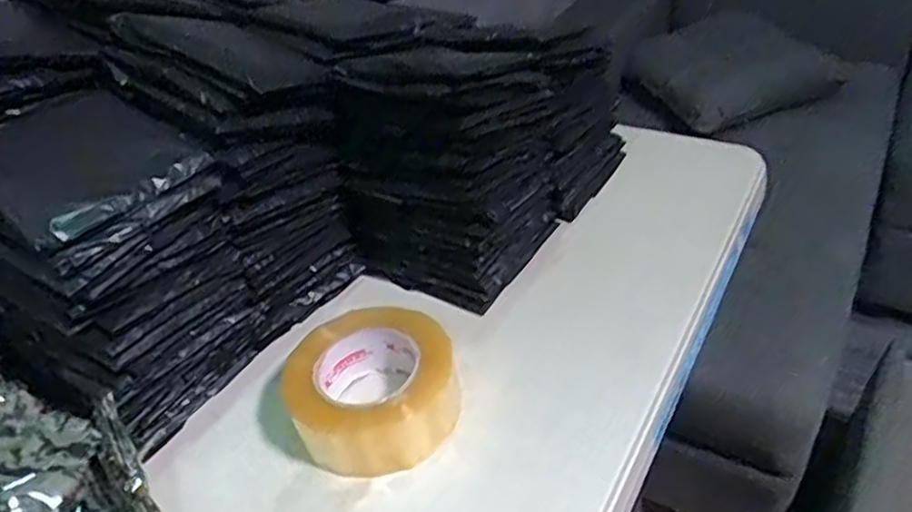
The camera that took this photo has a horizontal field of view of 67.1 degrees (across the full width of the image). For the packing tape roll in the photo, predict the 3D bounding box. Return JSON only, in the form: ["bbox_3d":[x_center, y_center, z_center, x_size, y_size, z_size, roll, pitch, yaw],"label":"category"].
[{"bbox_3d":[-0.062,0.100,0.529,0.125,0.050,0.120,-4,38,3],"label":"packing tape roll"}]

